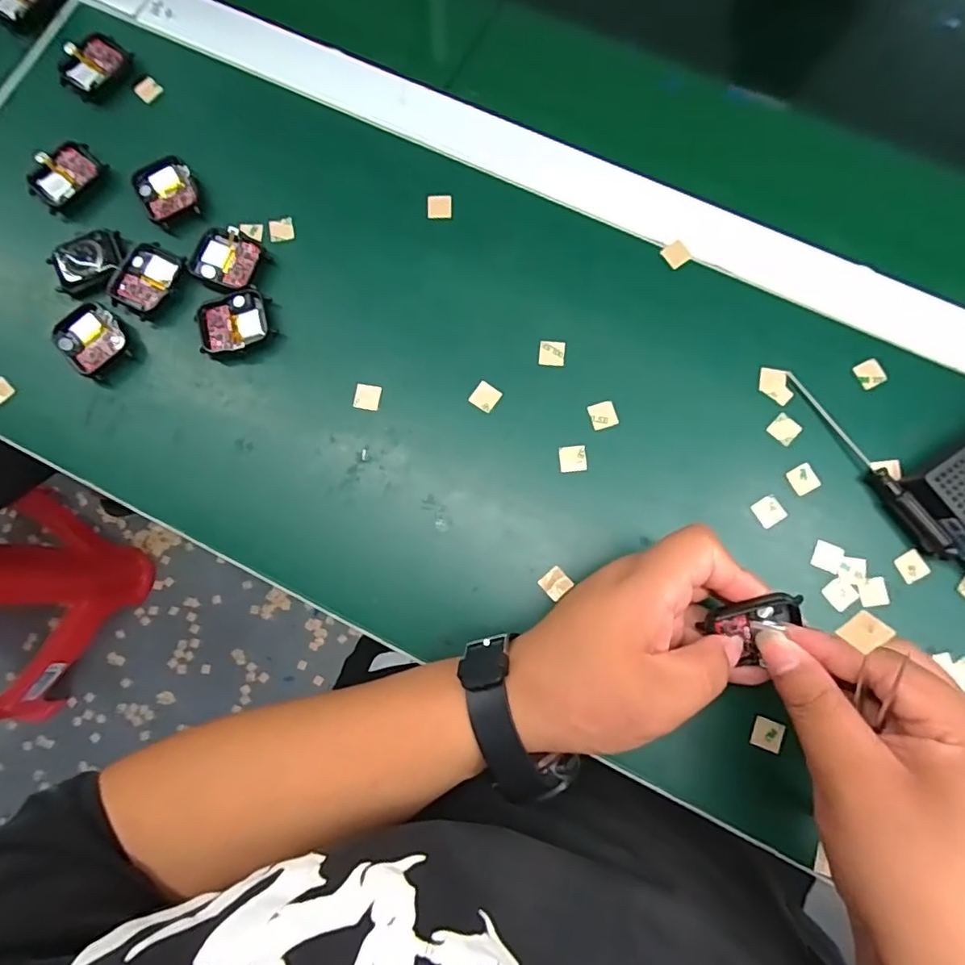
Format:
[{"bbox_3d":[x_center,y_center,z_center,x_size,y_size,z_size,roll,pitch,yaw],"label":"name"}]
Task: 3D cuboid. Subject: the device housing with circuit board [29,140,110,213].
[{"bbox_3d":[-0.278,-0.205,0.363,0.031,0.014,0.047,41,82,8],"label":"device housing with circuit board"}]

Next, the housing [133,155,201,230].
[{"bbox_3d":[-0.208,-0.193,0.360,0.036,0.010,0.041,-27,80,-4],"label":"housing"}]

